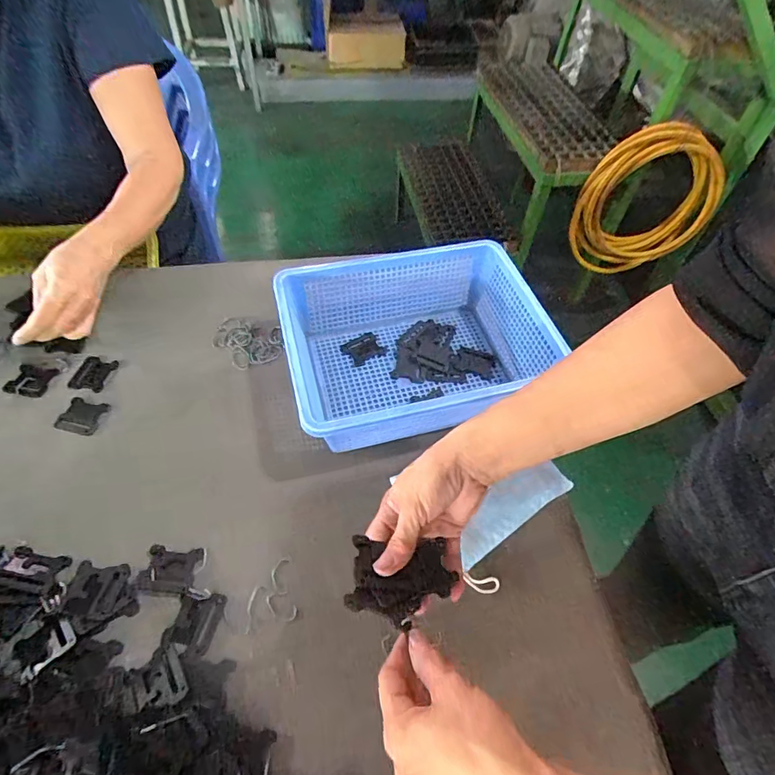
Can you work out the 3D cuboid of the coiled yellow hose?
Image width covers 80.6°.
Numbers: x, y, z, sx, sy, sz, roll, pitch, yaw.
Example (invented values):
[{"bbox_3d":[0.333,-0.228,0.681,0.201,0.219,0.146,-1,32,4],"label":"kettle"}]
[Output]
[{"bbox_3d":[0.696,-0.493,1.238,0.377,0.378,0.075,4,54,0],"label":"coiled yellow hose"}]

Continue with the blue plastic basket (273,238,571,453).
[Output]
[{"bbox_3d":[0.039,-0.050,0.555,0.304,0.101,0.229,-12,56,-11],"label":"blue plastic basket"}]

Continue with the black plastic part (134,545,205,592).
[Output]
[{"bbox_3d":[-0.210,0.175,0.440,0.051,0.015,0.040,2,55,-1],"label":"black plastic part"}]

